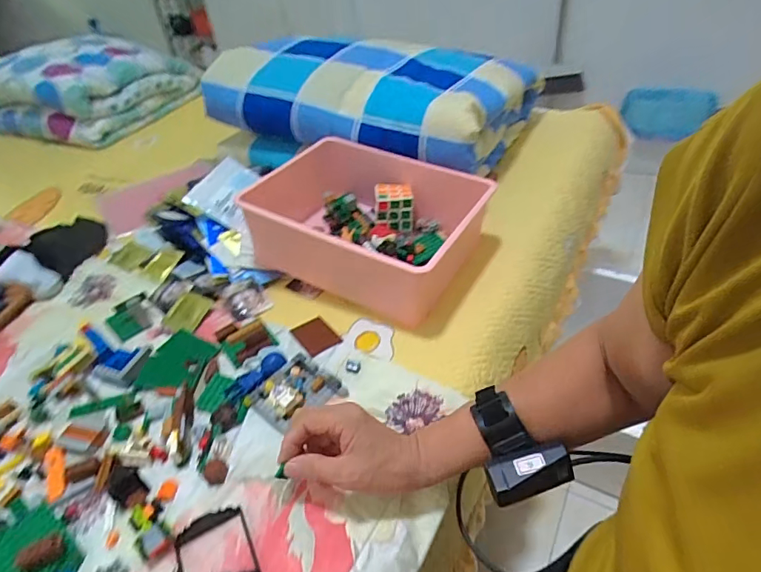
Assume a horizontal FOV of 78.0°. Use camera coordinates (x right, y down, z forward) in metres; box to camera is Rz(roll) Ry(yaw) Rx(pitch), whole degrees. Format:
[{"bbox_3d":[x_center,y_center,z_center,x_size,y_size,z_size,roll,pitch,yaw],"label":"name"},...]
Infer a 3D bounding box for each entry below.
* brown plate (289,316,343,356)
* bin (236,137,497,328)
[{"bbox_3d":[-0.084,0.065,0.610,0.044,0.006,0.063,-30,45,-24],"label":"brown plate"},{"bbox_3d":[-0.015,-0.096,0.689,0.293,0.134,0.232,18,47,27],"label":"bin"}]

